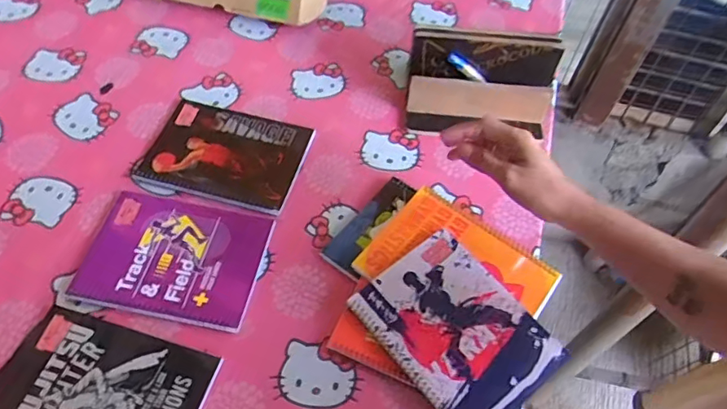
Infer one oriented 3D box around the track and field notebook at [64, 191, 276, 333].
[{"bbox_3d":[-0.217,0.059,0.627,0.193,0.006,0.145,10,56,4],"label":"track and field notebook"}]

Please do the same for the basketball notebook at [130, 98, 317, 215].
[{"bbox_3d":[-0.180,-0.070,0.720,0.192,0.009,0.150,14,57,7],"label":"basketball notebook"}]

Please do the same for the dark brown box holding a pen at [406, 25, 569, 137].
[{"bbox_3d":[0.165,-0.164,0.753,0.196,0.142,0.029,4,30,-3],"label":"dark brown box holding a pen"}]

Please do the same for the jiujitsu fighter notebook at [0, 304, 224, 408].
[{"bbox_3d":[-0.264,0.190,0.536,0.200,0.009,0.144,15,57,7],"label":"jiujitsu fighter notebook"}]

